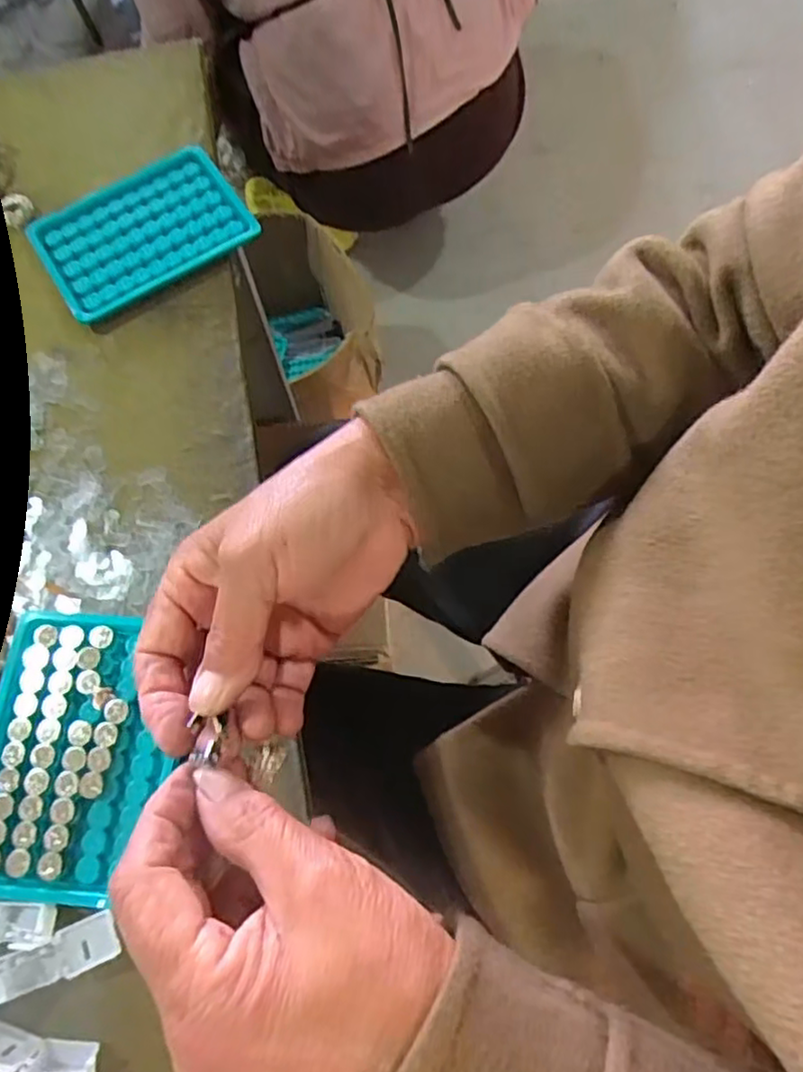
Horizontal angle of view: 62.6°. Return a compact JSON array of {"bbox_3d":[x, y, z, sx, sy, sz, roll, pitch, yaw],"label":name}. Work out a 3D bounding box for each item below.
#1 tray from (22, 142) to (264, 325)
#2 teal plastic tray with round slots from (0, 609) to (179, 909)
[{"bbox_3d":[-0.172,-0.202,0.440,0.130,0.017,0.092,-31,71,-10],"label":"tray"},{"bbox_3d":[-0.157,0.101,0.314,0.082,0.011,0.127,6,69,4],"label":"teal plastic tray with round slots"}]

